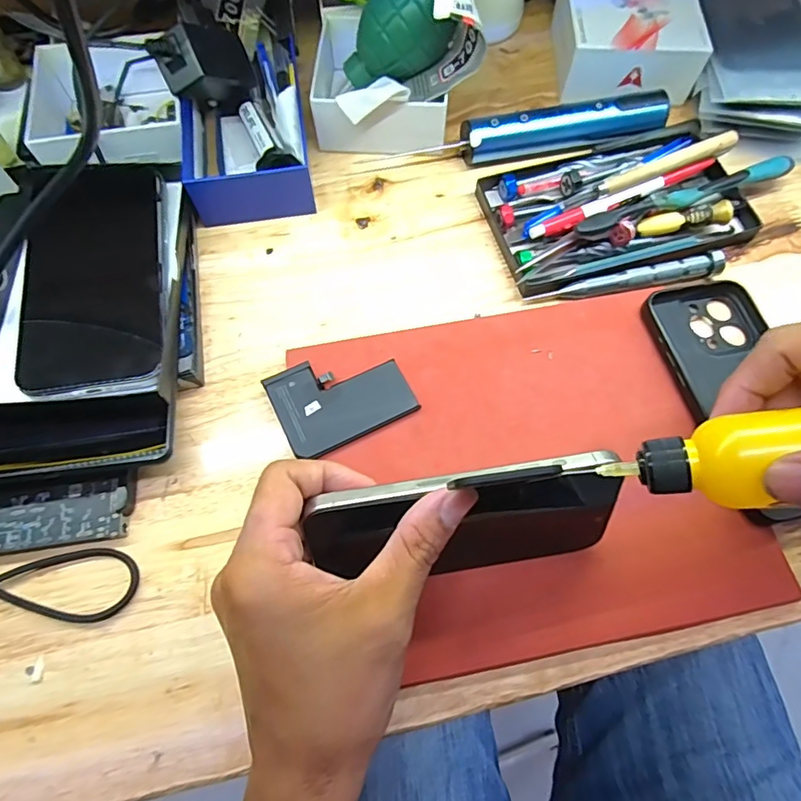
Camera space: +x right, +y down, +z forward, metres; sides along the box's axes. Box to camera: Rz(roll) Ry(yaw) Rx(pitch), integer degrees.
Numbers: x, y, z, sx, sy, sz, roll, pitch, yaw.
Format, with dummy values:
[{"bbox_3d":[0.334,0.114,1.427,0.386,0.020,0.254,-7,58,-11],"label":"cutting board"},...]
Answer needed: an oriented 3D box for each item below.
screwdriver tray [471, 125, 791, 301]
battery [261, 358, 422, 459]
[{"bbox_3d":[0.164,-0.144,0.356,0.204,0.035,0.105,-14,68,-6],"label":"screwdriver tray"},{"bbox_3d":[-0.035,-0.004,0.303,0.076,0.006,0.059,-26,69,-10],"label":"battery"}]

